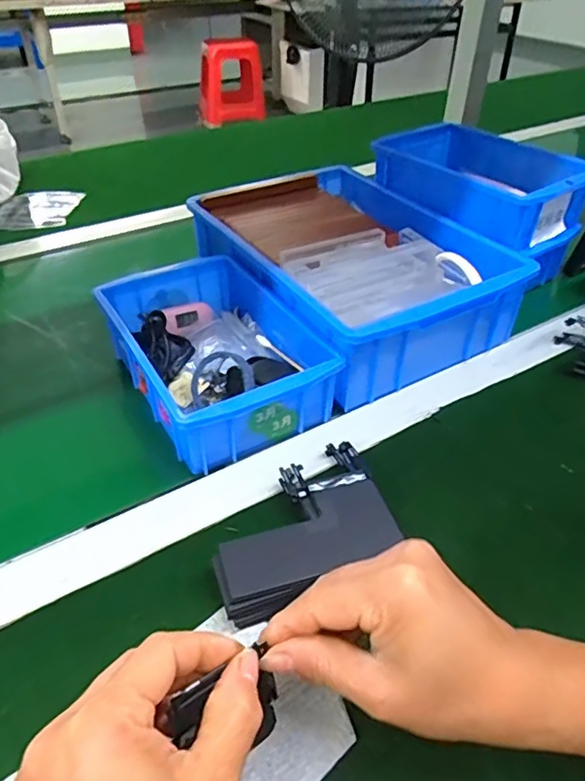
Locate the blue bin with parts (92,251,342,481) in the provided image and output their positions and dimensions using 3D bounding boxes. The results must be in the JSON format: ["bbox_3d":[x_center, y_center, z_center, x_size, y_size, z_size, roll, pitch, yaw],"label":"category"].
[{"bbox_3d":[-0.068,-0.034,0.477,0.135,0.059,0.203,-21,45,-24],"label":"blue bin with parts"}]

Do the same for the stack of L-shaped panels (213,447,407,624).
[{"bbox_3d":[0.004,0.080,0.363,0.123,0.033,0.098,-16,43,-20],"label":"stack of L-shaped panels"}]

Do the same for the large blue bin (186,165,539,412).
[{"bbox_3d":[0.050,-0.121,0.566,0.202,0.087,0.293,-21,45,-25],"label":"large blue bin"}]

